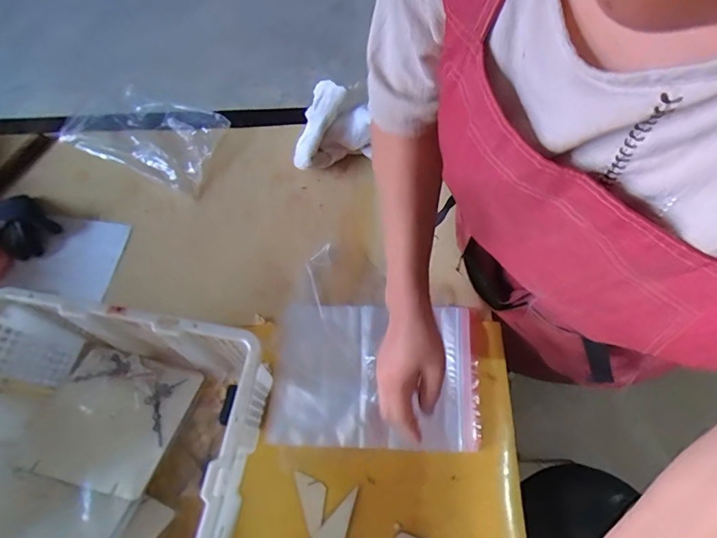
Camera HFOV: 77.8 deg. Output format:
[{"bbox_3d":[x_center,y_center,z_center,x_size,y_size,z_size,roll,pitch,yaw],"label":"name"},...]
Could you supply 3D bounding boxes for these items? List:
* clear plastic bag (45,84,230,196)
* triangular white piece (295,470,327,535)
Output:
[{"bbox_3d":[-0.400,-0.255,0.824,0.299,0.045,0.177,18,68,10],"label":"clear plastic bag"},{"bbox_3d":[-0.057,0.297,0.575,0.033,0.004,0.072,-18,67,-5],"label":"triangular white piece"}]

